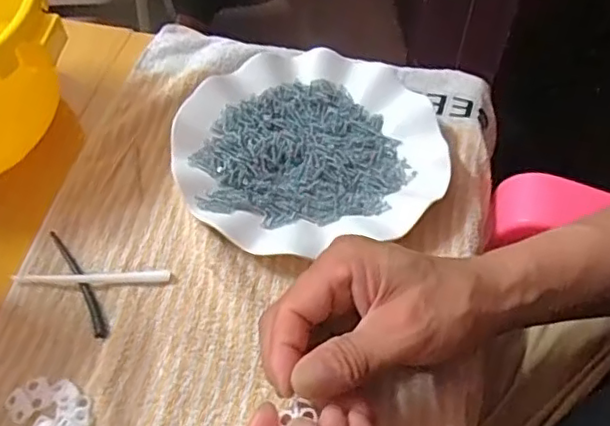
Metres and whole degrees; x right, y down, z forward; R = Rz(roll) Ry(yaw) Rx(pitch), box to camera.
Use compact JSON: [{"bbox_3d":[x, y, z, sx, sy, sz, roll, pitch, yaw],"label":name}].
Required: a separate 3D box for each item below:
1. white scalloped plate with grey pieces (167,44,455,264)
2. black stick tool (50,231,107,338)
[{"bbox_3d":[0.003,-0.050,0.433,0.180,0.023,0.175,0,54,0],"label":"white scalloped plate with grey pieces"},{"bbox_3d":[-0.139,0.042,0.374,0.008,0.006,0.085,-26,58,-18],"label":"black stick tool"}]

